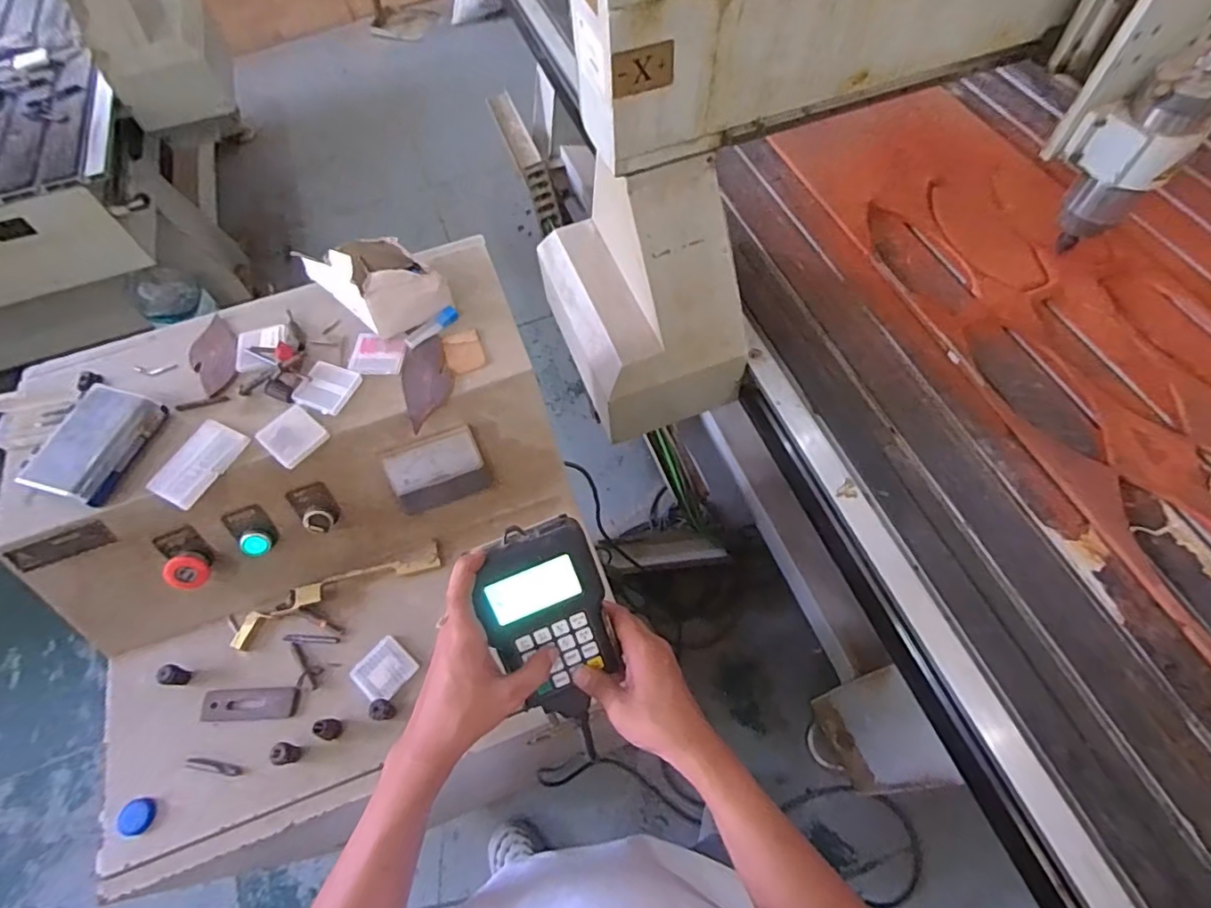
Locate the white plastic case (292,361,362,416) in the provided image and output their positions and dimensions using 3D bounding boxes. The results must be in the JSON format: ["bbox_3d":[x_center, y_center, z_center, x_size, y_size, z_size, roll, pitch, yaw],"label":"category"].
[{"bbox_3d":[-0.296,-0.071,0.613,0.056,0.011,0.053,20,64,15],"label":"white plastic case"}]

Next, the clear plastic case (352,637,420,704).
[{"bbox_3d":[-0.235,0.232,0.621,0.052,0.014,0.054,39,71,22],"label":"clear plastic case"}]

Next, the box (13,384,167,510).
[{"bbox_3d":[-0.517,-0.011,0.588,0.084,0.030,0.116,12,63,11],"label":"box"}]

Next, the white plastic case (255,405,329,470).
[{"bbox_3d":[-0.317,-0.020,0.584,0.055,0.015,0.051,36,69,21],"label":"white plastic case"}]

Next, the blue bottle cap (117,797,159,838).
[{"bbox_3d":[-0.456,0.354,0.565,0.030,0.011,0.032,-2,61,3],"label":"blue bottle cap"}]

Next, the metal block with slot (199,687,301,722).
[{"bbox_3d":[-0.374,0.264,0.613,0.103,0.011,0.032,-3,61,3],"label":"metal block with slot"}]

